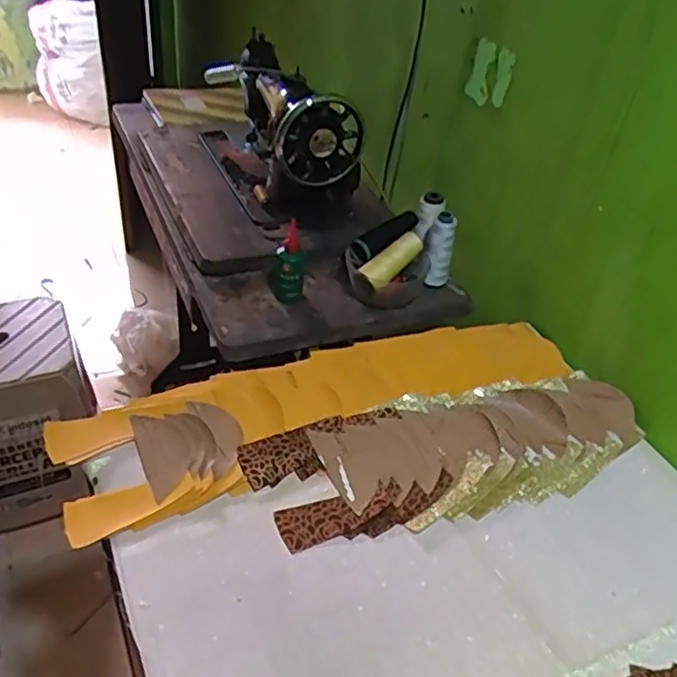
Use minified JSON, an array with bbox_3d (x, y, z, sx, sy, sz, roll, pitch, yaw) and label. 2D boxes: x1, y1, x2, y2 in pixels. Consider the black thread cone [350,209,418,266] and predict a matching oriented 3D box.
[{"bbox_3d":[0.072,-0.150,0.988,0.120,0.032,0.041,-35,50,-20],"label":"black thread cone"}]

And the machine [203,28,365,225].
[{"bbox_3d":[-0.098,-0.359,1.130,0.147,0.206,0.355,-14,43,-24],"label":"machine"}]

